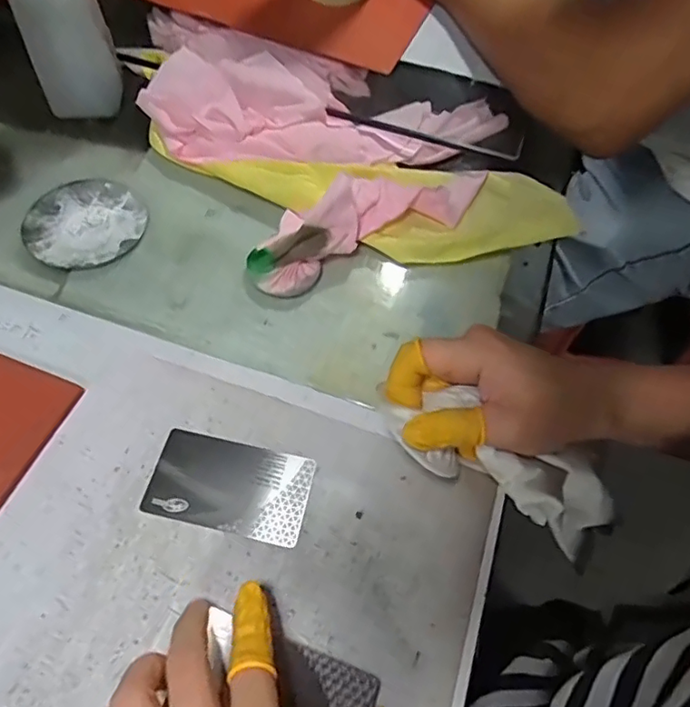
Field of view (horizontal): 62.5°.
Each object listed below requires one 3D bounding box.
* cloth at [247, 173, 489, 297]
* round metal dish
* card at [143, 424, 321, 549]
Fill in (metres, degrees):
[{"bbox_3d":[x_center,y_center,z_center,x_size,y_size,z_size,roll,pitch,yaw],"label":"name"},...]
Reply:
[{"bbox_3d":[0.019,-0.105,0.406,0.189,0.046,0.063,-23,63,-16],"label":"cloth"},{"bbox_3d":[-0.188,-0.096,0.413,0.083,0.004,0.081,-2,59,-5],"label":"round metal dish"},{"bbox_3d":[-0.064,0.073,0.318,0.088,0.004,0.050,13,59,4],"label":"card"}]

